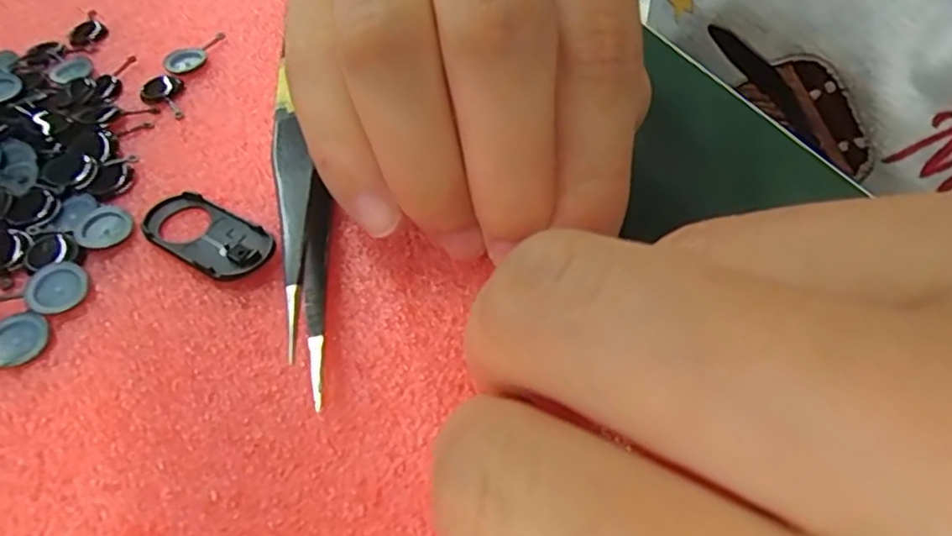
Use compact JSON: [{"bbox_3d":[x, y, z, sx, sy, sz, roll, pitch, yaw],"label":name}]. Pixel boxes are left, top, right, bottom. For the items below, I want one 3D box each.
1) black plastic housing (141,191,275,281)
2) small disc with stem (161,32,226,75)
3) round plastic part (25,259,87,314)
[{"bbox_3d":[-0.053,-0.006,0.124,0.031,0.004,0.014,27,58,22],"label":"black plastic housing"},{"bbox_3d":[-0.076,-0.059,0.167,0.010,0.004,0.019,6,52,9],"label":"small disc with stem"},{"bbox_3d":[-0.079,0.004,0.117,0.010,0.004,0.010,-2,52,2],"label":"round plastic part"}]

